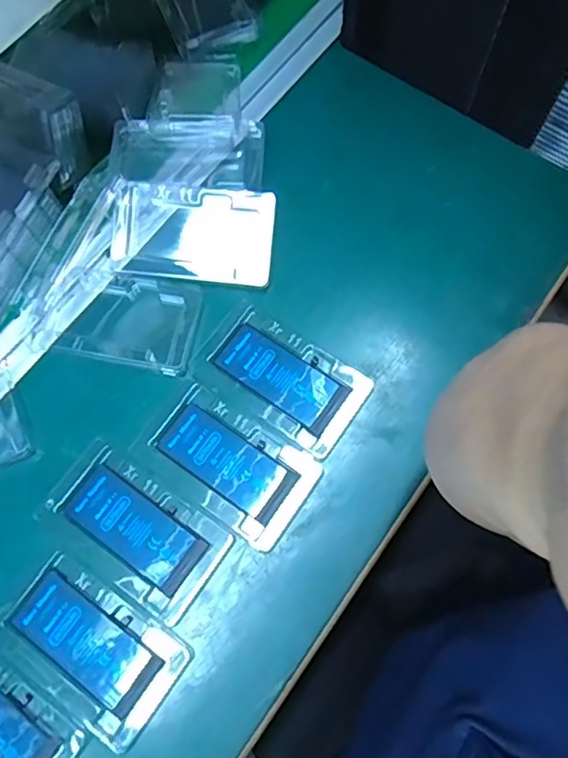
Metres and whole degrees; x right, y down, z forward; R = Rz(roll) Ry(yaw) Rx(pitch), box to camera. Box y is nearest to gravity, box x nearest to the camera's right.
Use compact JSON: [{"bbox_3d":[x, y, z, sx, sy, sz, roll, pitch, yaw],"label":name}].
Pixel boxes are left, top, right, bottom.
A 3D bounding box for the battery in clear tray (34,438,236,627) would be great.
[{"bbox_3d":[-0.107,0.105,0.403,0.128,0.004,0.071,34,77,11],"label":"battery in clear tray"}]

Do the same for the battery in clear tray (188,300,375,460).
[{"bbox_3d":[-0.002,-0.001,0.442,0.127,0.010,0.072,33,76,11],"label":"battery in clear tray"}]

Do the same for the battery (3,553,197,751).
[{"bbox_3d":[-0.128,0.179,0.380,0.117,0.004,0.072,34,77,11],"label":"battery"}]

